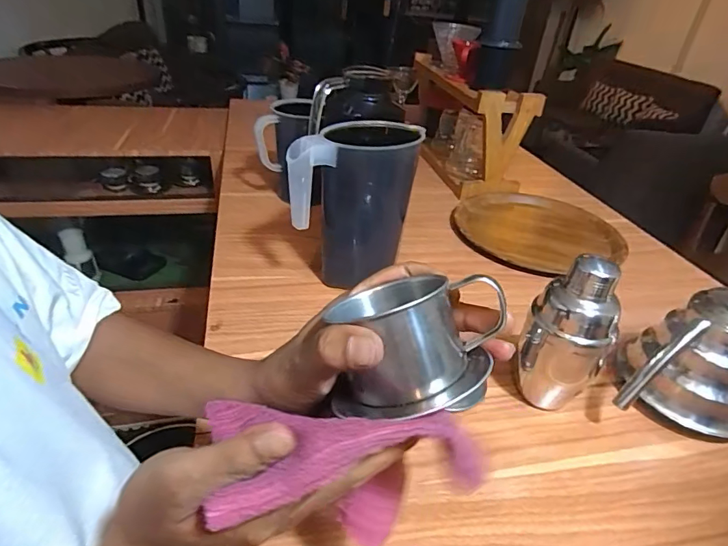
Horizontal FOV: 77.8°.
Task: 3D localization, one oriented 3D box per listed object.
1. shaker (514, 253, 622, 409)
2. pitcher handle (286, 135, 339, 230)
[{"bbox_3d":[0.201,0.065,0.456,0.079,0.181,0.063,28,39,29],"label":"shaker"},{"bbox_3d":[-0.066,-0.109,0.549,0.055,0.107,0.025,-9,36,-20],"label":"pitcher handle"}]

